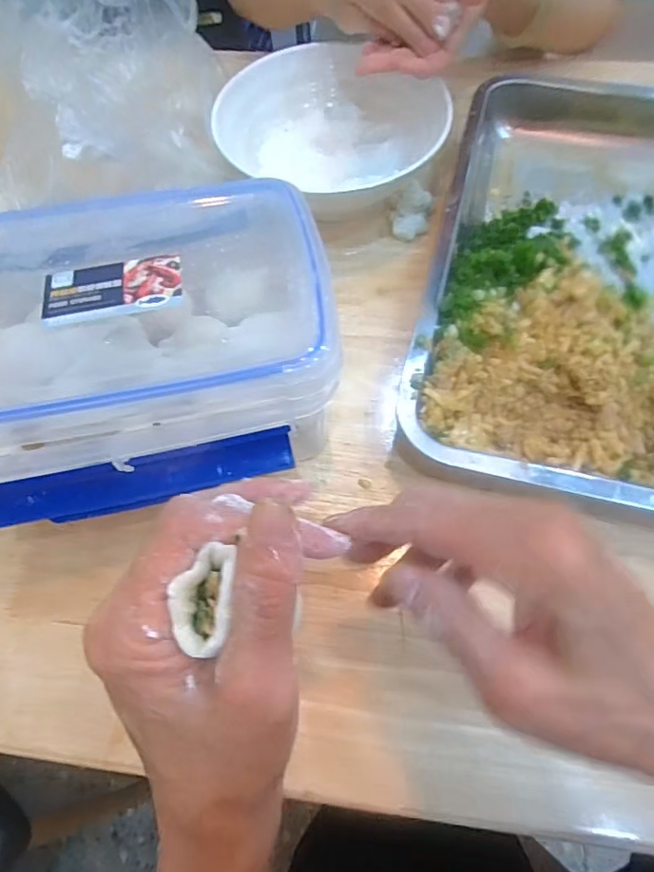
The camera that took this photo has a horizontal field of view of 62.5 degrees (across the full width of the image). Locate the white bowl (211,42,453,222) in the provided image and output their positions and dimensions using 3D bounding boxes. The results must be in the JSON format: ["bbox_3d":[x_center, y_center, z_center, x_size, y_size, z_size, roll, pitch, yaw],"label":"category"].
[{"bbox_3d":[0.012,-0.265,0.466,0.173,0.072,0.173,-1,63,2],"label":"white bowl"}]

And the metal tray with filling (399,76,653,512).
[{"bbox_3d":[0.239,-0.138,0.407,0.301,0.058,0.438,13,64,9],"label":"metal tray with filling"}]

